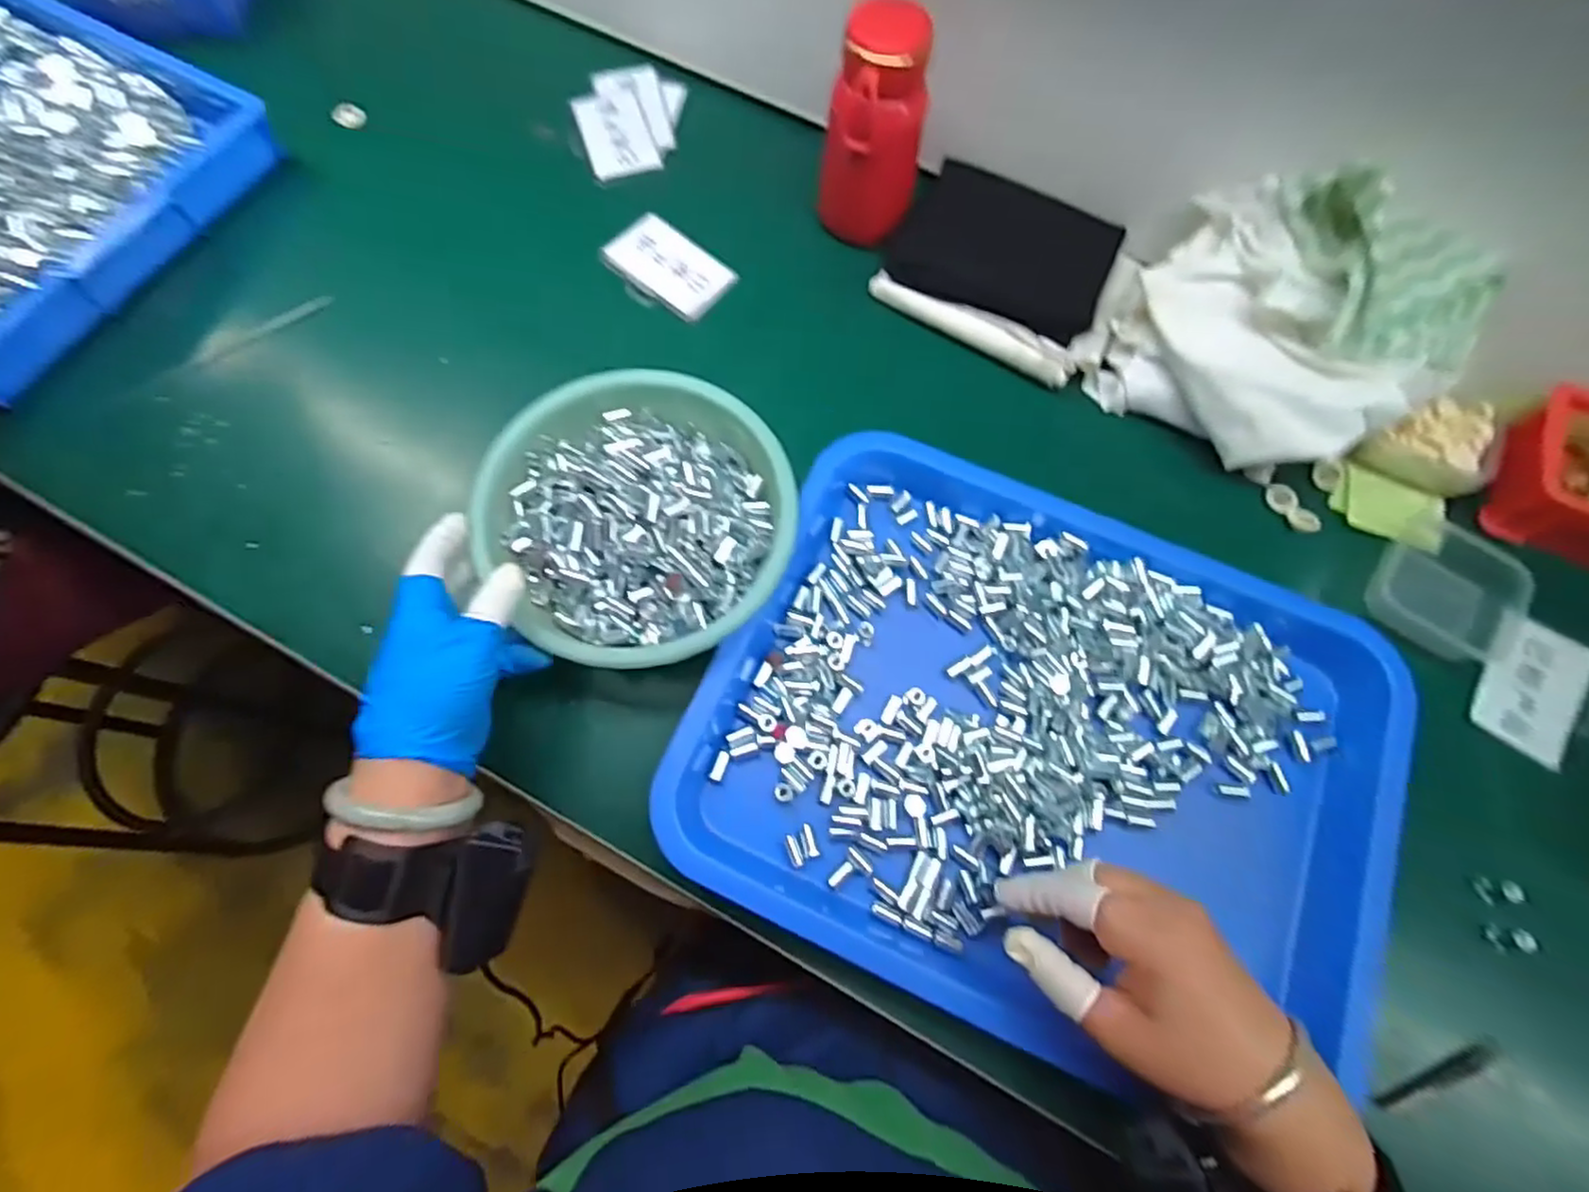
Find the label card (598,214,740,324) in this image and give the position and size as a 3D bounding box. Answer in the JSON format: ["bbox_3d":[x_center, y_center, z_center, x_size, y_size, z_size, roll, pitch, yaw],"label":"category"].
[{"bbox_3d":[-0.098,-0.256,0.540,0.096,0.007,0.059,41,74,10],"label":"label card"}]

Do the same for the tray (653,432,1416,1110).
[{"bbox_3d":[0.150,0.084,0.414,0.382,0.036,0.304,23,72,6],"label":"tray"}]

